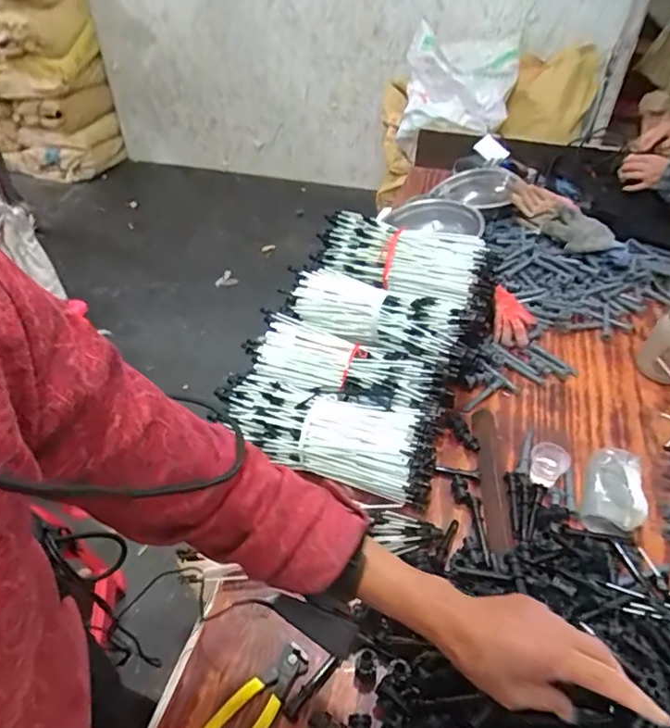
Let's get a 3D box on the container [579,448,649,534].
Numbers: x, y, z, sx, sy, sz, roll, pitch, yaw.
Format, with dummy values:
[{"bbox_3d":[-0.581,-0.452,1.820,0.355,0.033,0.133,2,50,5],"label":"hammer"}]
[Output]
[{"bbox_3d":[0.369,0.171,0.703,0.073,0.067,0.121,16,44,17],"label":"container"}]

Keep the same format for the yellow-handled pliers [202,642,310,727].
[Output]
[{"bbox_3d":[-0.093,0.354,0.533,0.049,0.015,0.164,30,50,29],"label":"yellow-handled pliers"}]

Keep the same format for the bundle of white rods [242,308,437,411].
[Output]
[{"bbox_3d":[0.002,0.005,0.798,0.289,0.045,0.095,19,46,20],"label":"bundle of white rods"}]

